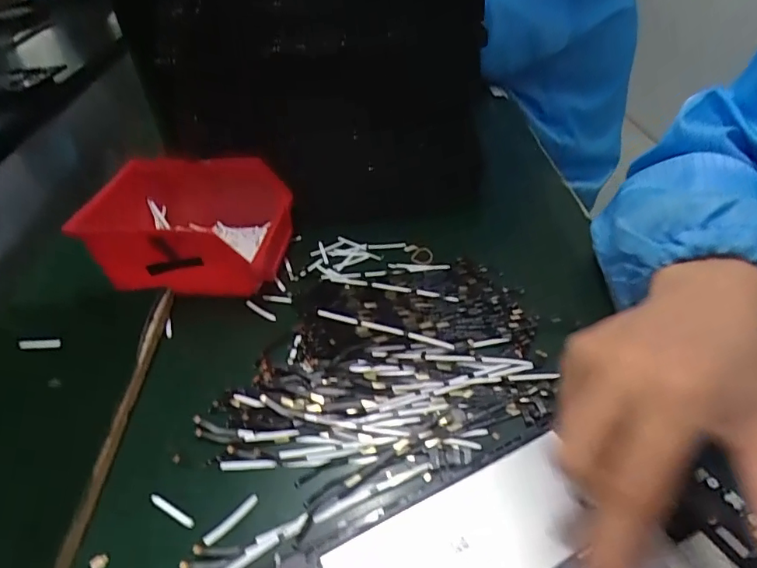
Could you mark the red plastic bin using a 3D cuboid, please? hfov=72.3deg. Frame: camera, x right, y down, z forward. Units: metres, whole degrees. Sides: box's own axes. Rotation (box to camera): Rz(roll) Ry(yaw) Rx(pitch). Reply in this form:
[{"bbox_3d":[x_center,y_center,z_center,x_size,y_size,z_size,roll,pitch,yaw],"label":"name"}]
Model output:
[{"bbox_3d":[-0.151,-0.046,0.422,0.152,0.073,0.104,1,40,10],"label":"red plastic bin"}]

